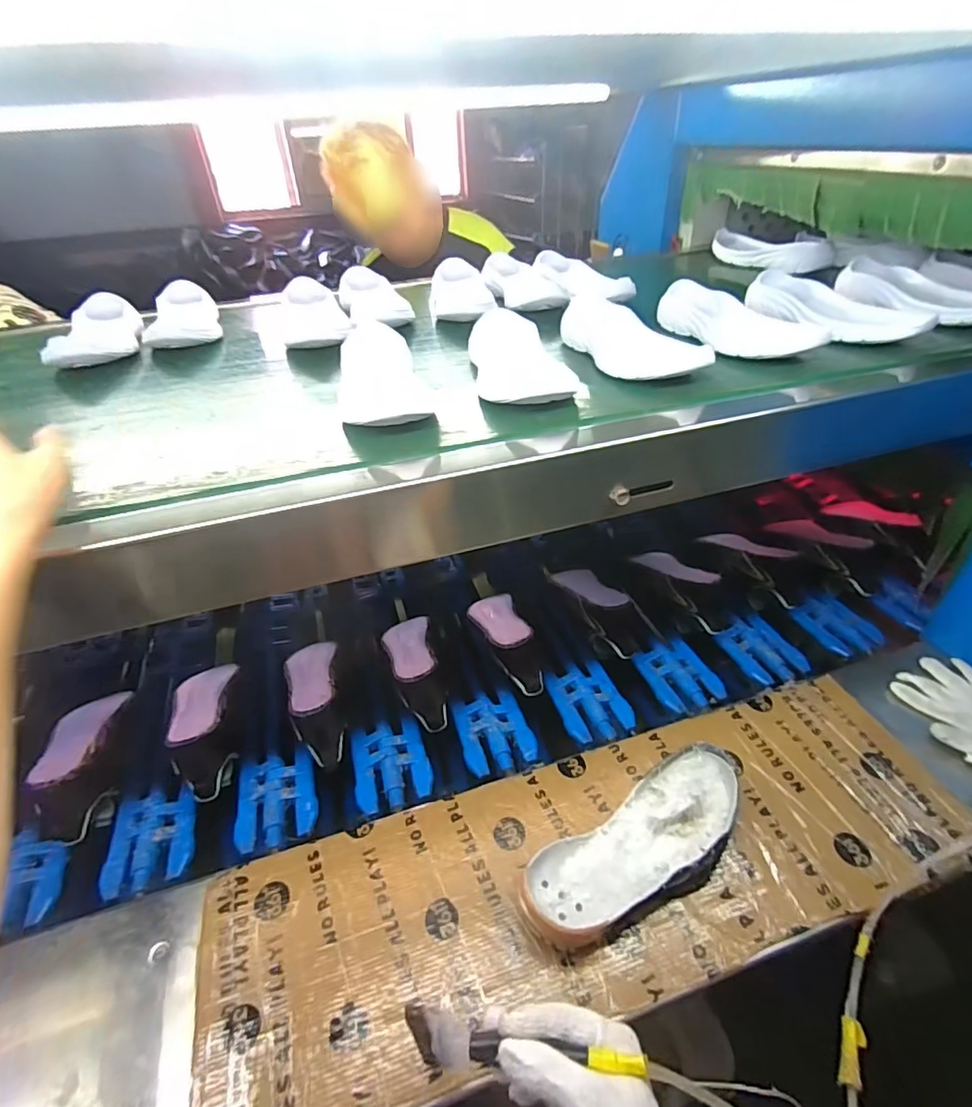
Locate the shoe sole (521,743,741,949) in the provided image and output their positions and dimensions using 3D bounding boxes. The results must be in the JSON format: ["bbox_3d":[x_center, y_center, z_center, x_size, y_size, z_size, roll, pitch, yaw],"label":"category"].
[{"bbox_3d":[0.151,0.290,0.526,0.247,0.060,0.093,-24,42,-24],"label":"shoe sole"}]

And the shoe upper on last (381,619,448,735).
[{"bbox_3d":[-0.103,0.147,0.736,0.072,0.068,0.184,-10,37,-9],"label":"shoe upper on last"}]

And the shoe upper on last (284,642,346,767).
[{"bbox_3d":[-0.228,0.192,0.712,0.068,0.096,0.184,-13,39,-12],"label":"shoe upper on last"}]

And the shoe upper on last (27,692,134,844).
[{"bbox_3d":[-0.501,0.250,0.662,0.073,0.091,0.202,-14,39,-13],"label":"shoe upper on last"}]

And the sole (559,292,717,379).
[{"bbox_3d":[0.156,-0.254,0.612,0.089,0.037,0.224,-9,38,-8],"label":"sole"}]

